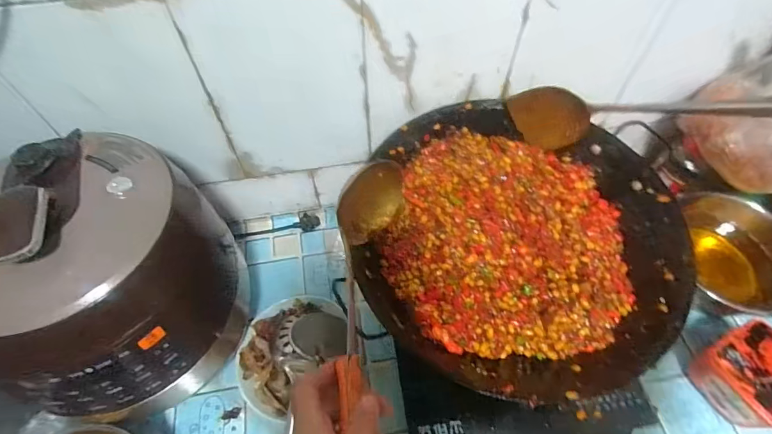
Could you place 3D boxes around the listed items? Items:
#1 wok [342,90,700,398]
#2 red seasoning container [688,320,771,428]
[{"bbox_3d":[0.167,0.028,0.518,0.382,0.152,0.348,6,59,5],"label":"wok"},{"bbox_3d":[0.499,0.218,0.559,0.116,0.089,0.103,-24,61,-13],"label":"red seasoning container"}]

